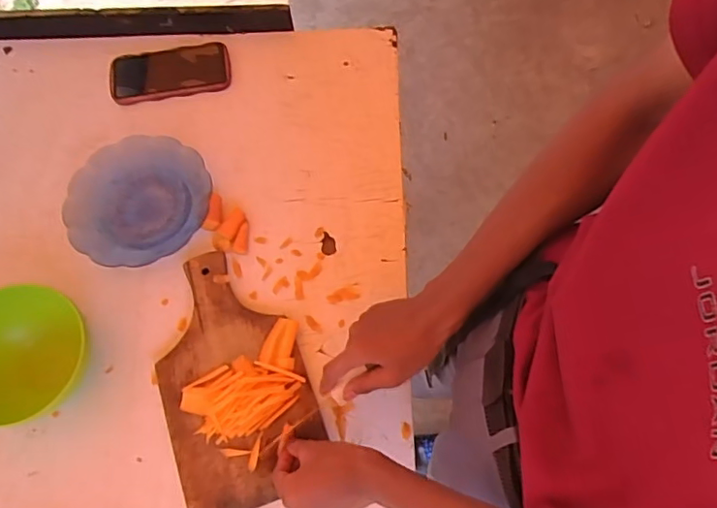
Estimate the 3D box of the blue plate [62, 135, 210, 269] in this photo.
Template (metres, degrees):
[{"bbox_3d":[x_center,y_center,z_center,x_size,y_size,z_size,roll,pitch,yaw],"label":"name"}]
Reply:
[{"bbox_3d":[-0.282,-0.068,0.708,0.165,0.038,0.177,-1,69,2],"label":"blue plate"}]

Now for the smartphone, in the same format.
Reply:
[{"bbox_3d":[-0.274,-0.265,0.789,0.173,0.012,0.086,-9,69,-1],"label":"smartphone"}]

